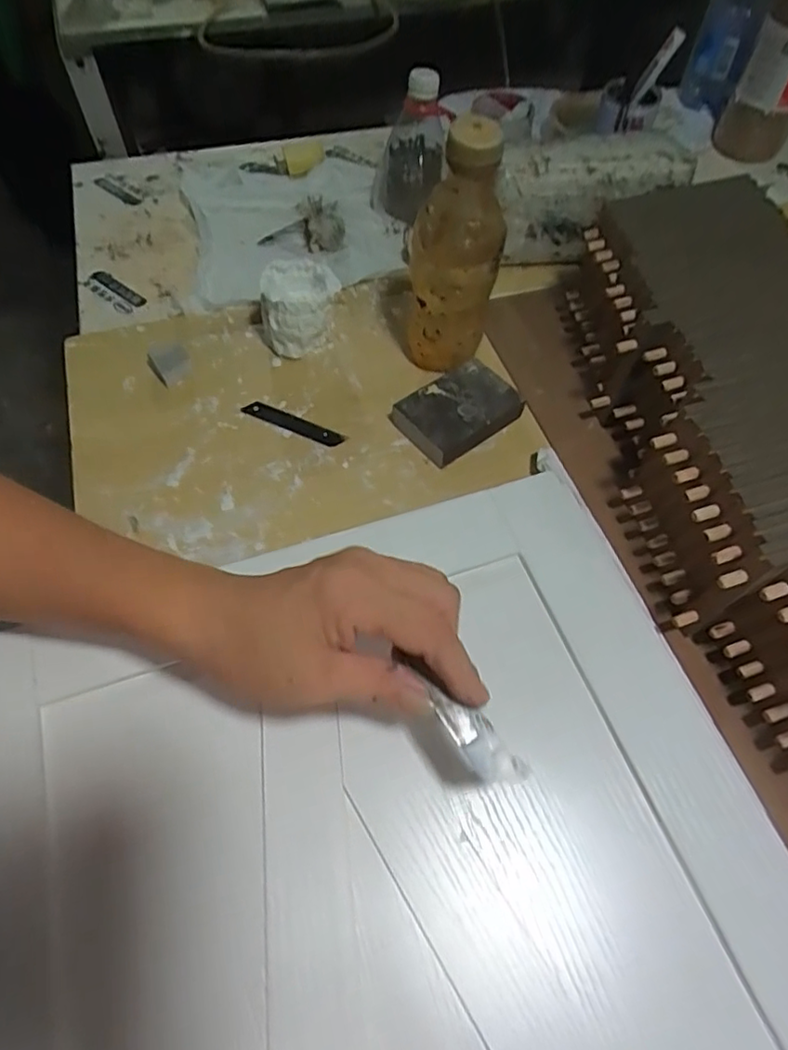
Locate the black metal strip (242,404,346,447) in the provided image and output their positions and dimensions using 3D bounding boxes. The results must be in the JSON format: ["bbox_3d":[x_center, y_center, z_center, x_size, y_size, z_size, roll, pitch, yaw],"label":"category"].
[{"bbox_3d":[-0.090,-0.091,0.538,0.098,0.006,0.019,23,61,11],"label":"black metal strip"}]

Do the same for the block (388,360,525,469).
[{"bbox_3d":[0.056,-0.101,0.530,0.099,0.030,0.067,-33,66,-19],"label":"block"}]

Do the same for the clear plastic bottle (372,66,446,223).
[{"bbox_3d":[0.023,-0.427,0.678,0.081,0.146,0.062,35,41,17],"label":"clear plastic bottle"}]

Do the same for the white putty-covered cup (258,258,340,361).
[{"bbox_3d":[-0.092,-0.205,0.556,0.064,0.079,0.064,1,59,-1],"label":"white putty-covered cup"}]

